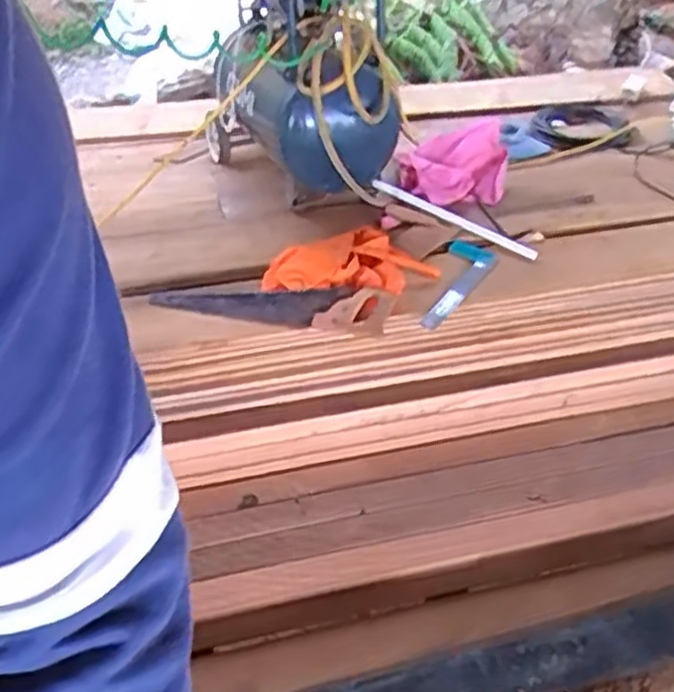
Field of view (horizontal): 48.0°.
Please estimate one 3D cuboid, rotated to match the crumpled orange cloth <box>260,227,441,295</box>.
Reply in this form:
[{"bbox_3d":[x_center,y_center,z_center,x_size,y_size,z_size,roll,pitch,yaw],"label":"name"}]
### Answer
[{"bbox_3d":[0.034,-0.178,1.616,0.363,0.063,0.222,5,44,2],"label":"crumpled orange cloth"}]

